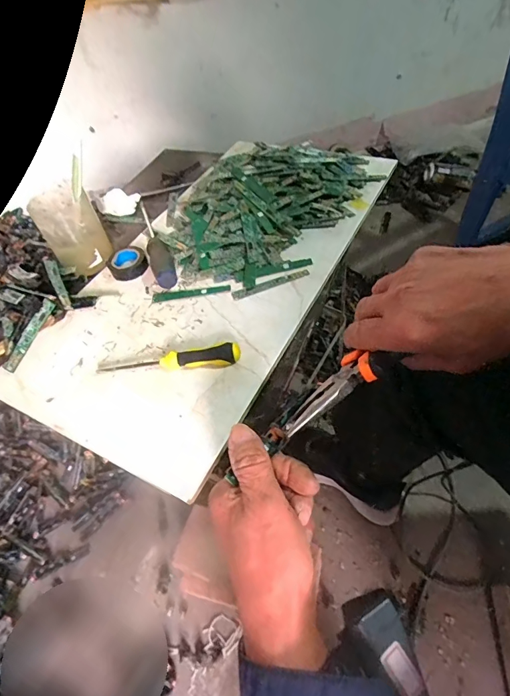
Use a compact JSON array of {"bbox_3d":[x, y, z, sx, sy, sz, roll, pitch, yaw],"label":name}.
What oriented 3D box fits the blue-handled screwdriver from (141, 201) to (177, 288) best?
[{"bbox_3d":[-0.148,-0.156,0.580,0.026,0.032,0.232,-22,50,-8],"label":"blue-handled screwdriver"}]

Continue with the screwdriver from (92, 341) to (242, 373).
[{"bbox_3d":[-0.092,0.012,0.439,0.153,0.027,0.019,-6,50,5],"label":"screwdriver"}]

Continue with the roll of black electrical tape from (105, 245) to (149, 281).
[{"bbox_3d":[-0.171,-0.114,0.558,0.050,0.020,0.049,-5,50,6],"label":"roll of black electrical tape"}]

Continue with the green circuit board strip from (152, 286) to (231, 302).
[{"bbox_3d":[-0.080,-0.069,0.519,0.097,0.006,0.011,-10,49,2],"label":"green circuit board strip"}]

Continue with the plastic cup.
[{"bbox_3d":[-0.251,-0.164,0.561,0.075,0.097,0.079,-5,50,6],"label":"plastic cup"}]

